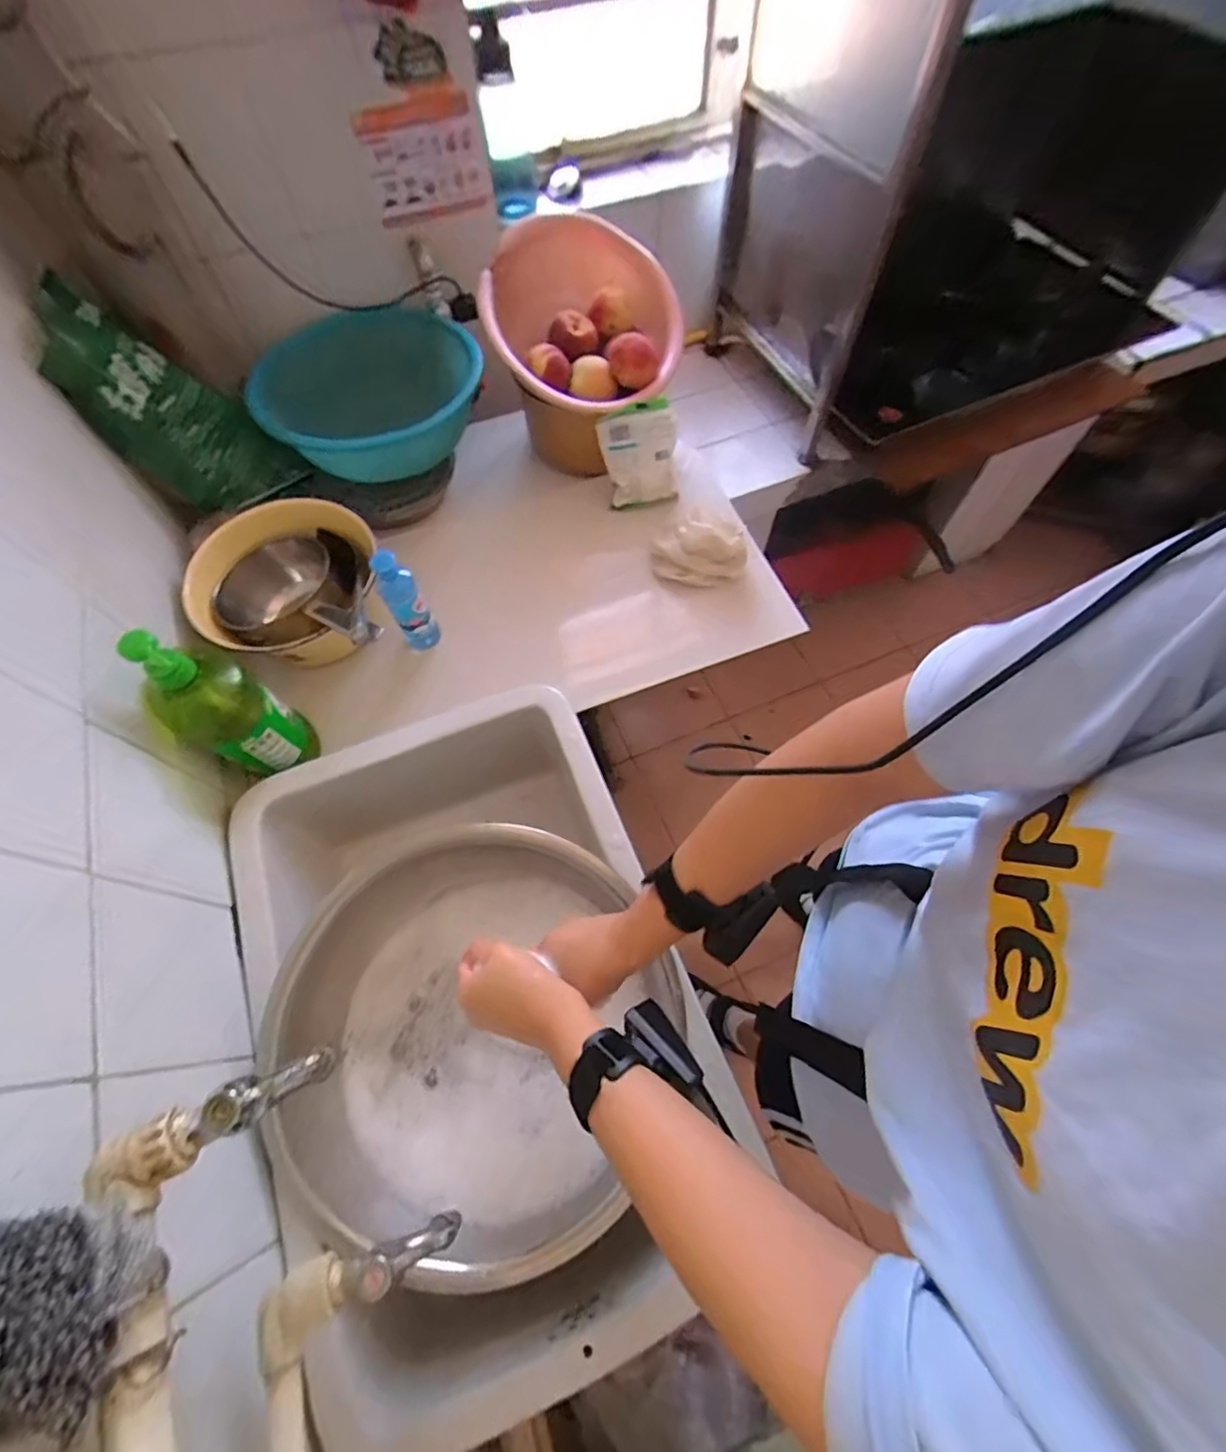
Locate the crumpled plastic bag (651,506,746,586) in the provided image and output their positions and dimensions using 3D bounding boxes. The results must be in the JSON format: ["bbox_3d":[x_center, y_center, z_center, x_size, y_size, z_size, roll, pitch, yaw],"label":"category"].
[{"bbox_3d":[0.125,-0.261,0.835,0.131,0.068,0.089,9,64,5],"label":"crumpled plastic bag"}]

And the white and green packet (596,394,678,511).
[{"bbox_3d":[0.039,-0.397,0.858,0.110,0.150,0.040,-14,38,-3],"label":"white and green packet"}]

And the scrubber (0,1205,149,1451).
[{"bbox_3d":[-0.274,0.285,0.280,0.055,0.063,0.085,-17,65,-8],"label":"scrubber"}]

